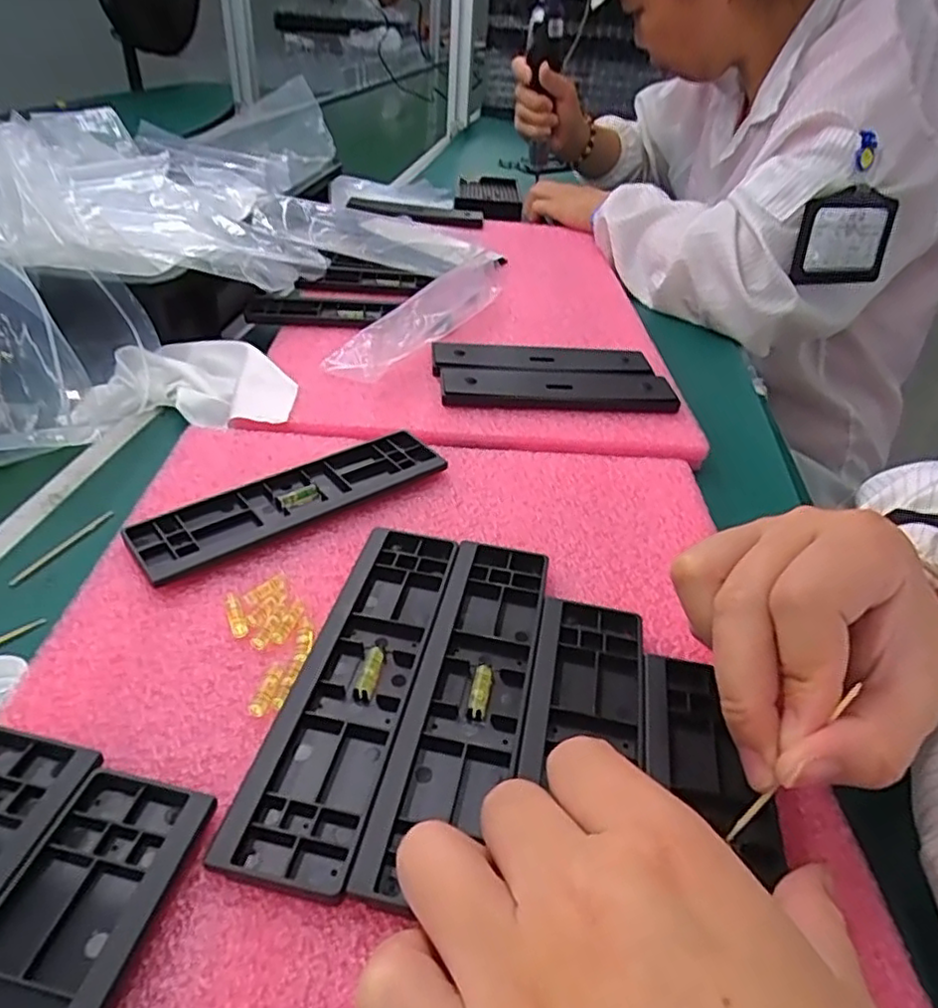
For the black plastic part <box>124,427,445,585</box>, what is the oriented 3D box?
[{"bbox_3d":[-0.087,-0.003,0.334,0.156,0.009,0.044,-24,45,-32],"label":"black plastic part"}]

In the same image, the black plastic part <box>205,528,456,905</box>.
[{"bbox_3d":[-0.042,0.064,0.252,0.041,0.008,0.157,9,37,7],"label":"black plastic part"}]

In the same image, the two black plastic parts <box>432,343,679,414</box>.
[{"bbox_3d":[0.056,-0.090,0.458,0.157,0.013,0.083,1,37,-4],"label":"two black plastic parts"}]

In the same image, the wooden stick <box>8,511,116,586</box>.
[{"bbox_3d":[-0.201,0.020,0.327,0.005,0.004,0.061,15,38,14],"label":"wooden stick"}]

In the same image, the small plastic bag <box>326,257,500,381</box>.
[{"bbox_3d":[-0.025,-0.159,0.527,0.046,0.026,0.247,19,39,19],"label":"small plastic bag"}]

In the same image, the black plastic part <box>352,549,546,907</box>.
[{"bbox_3d":[0.000,0.069,0.249,0.042,0.008,0.156,10,37,8],"label":"black plastic part"}]

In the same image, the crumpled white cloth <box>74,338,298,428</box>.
[{"bbox_3d":[-0.184,-0.082,0.437,0.138,0.028,0.083,1,37,-4],"label":"crumpled white cloth"}]

